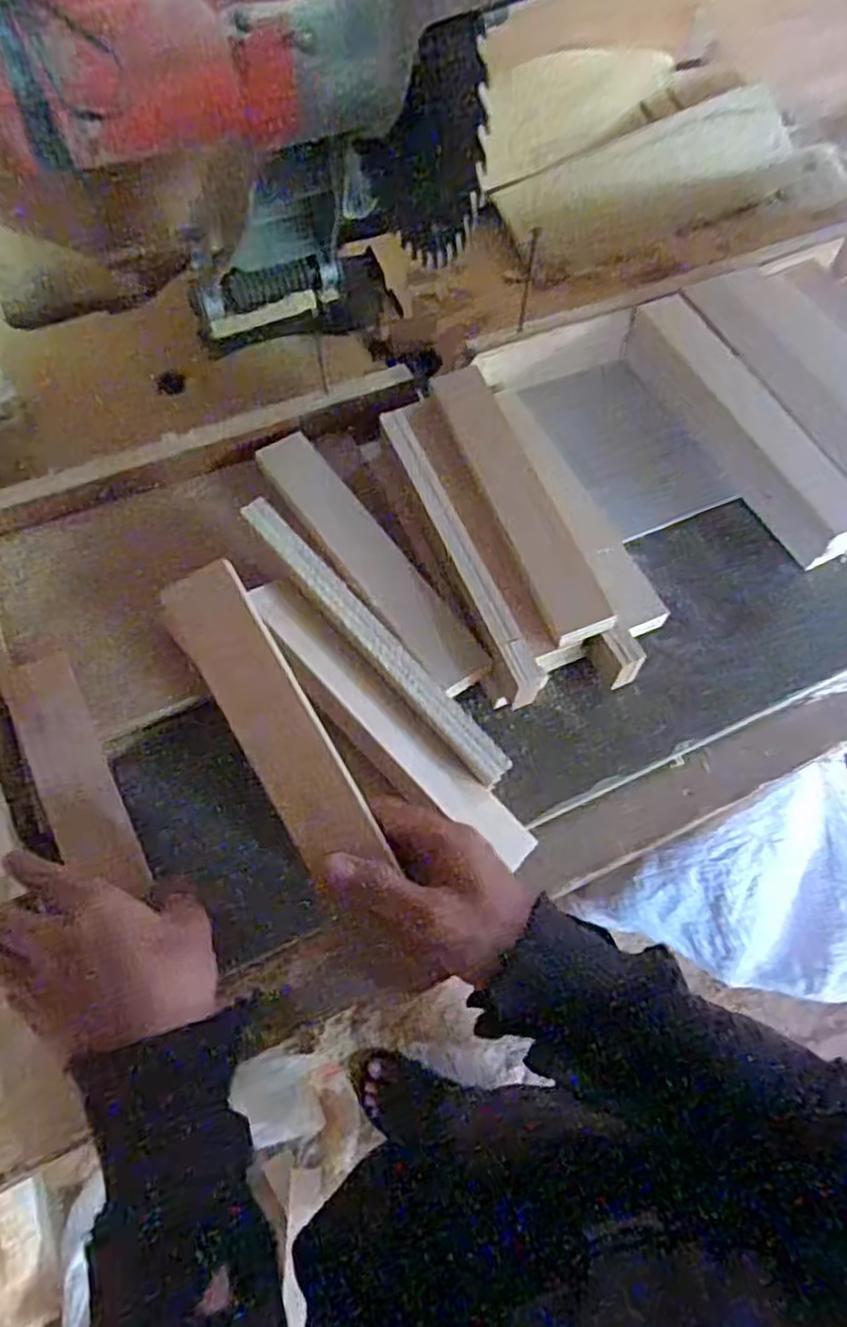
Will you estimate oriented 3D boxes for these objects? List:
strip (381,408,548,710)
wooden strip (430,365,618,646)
[{"bbox_3d":[0.025,-0.084,0.503,0.026,0.018,0.245,-18,69,-10],"label":"strip"},{"bbox_3d":[0.064,-0.123,0.522,0.041,0.017,0.241,-22,64,-2],"label":"wooden strip"}]

